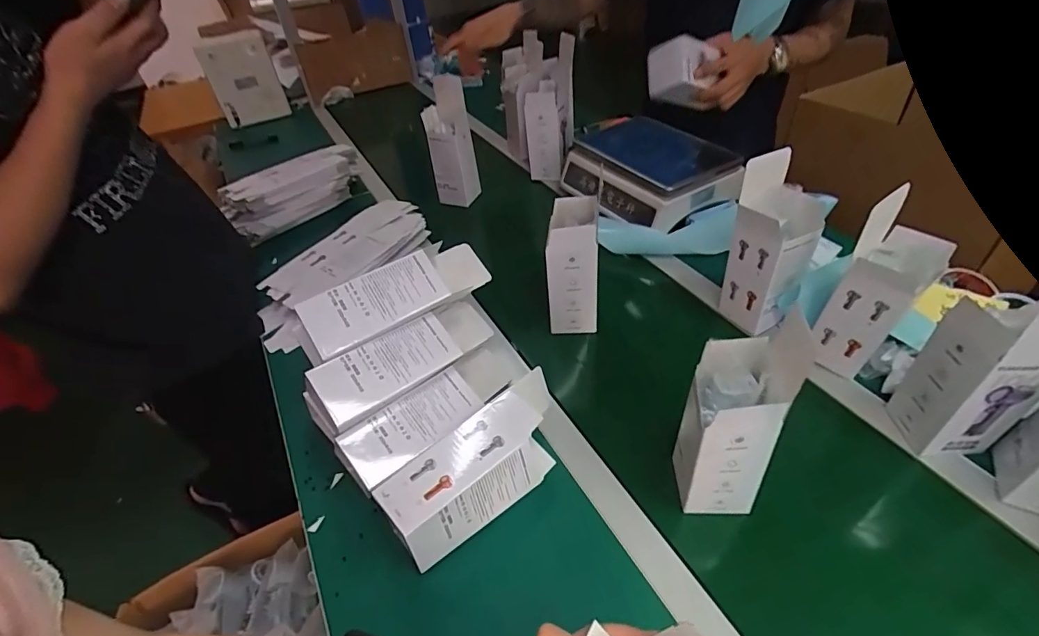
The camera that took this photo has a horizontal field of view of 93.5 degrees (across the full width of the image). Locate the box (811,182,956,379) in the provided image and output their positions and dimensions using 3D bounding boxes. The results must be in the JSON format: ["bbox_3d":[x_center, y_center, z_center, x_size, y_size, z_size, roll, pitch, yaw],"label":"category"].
[{"bbox_3d":[0.427,-0.027,0.585,0.086,0.224,0.075,32,56,34],"label":"box"}]

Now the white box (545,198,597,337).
[{"bbox_3d":[0.077,-0.071,0.712,0.074,0.188,0.087,3,44,11],"label":"white box"}]

